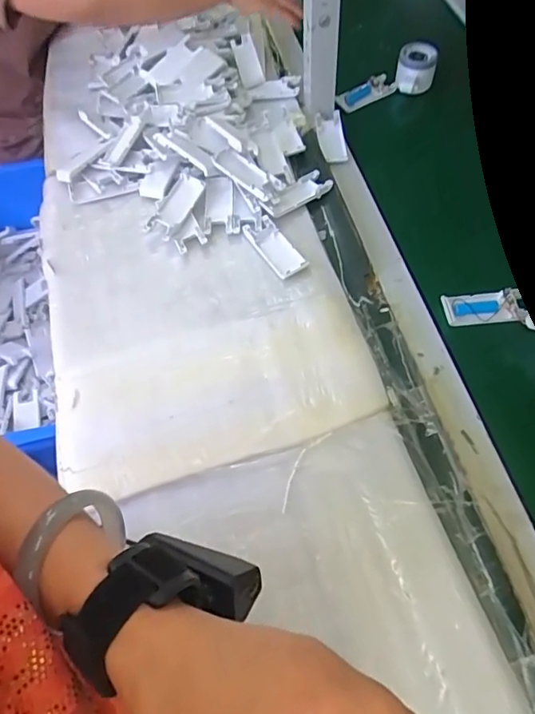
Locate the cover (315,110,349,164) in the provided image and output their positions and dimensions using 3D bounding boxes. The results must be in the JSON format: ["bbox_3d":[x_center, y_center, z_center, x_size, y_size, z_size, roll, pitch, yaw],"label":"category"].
[{"bbox_3d":[0.096,-0.335,0.765,0.041,0.009,0.109,-3,60,1],"label":"cover"}]

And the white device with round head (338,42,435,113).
[{"bbox_3d":[0.200,-0.461,0.843,0.187,0.045,0.068,-25,61,7],"label":"white device with round head"}]

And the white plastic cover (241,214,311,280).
[{"bbox_3d":[0.009,-0.144,0.659,0.046,0.012,0.105,-27,62,-12],"label":"white plastic cover"}]

